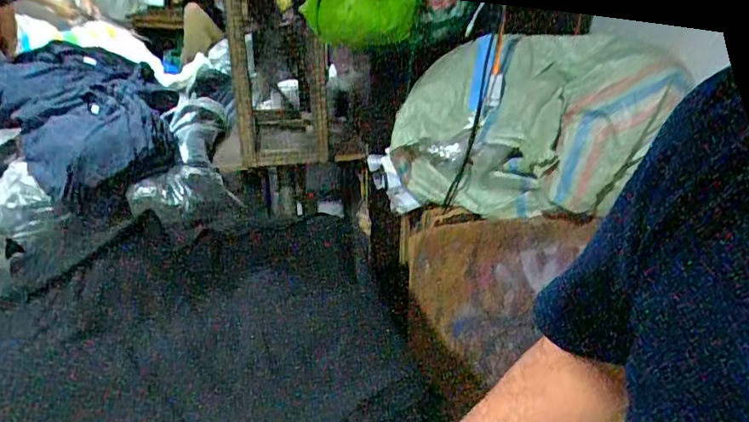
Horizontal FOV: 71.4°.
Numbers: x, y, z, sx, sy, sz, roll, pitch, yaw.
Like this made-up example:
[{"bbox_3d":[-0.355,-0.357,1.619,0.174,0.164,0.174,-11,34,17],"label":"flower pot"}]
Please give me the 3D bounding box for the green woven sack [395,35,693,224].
[{"bbox_3d":[0.315,-0.177,1.190,0.521,0.369,0.276,-1,27,-5],"label":"green woven sack"}]

